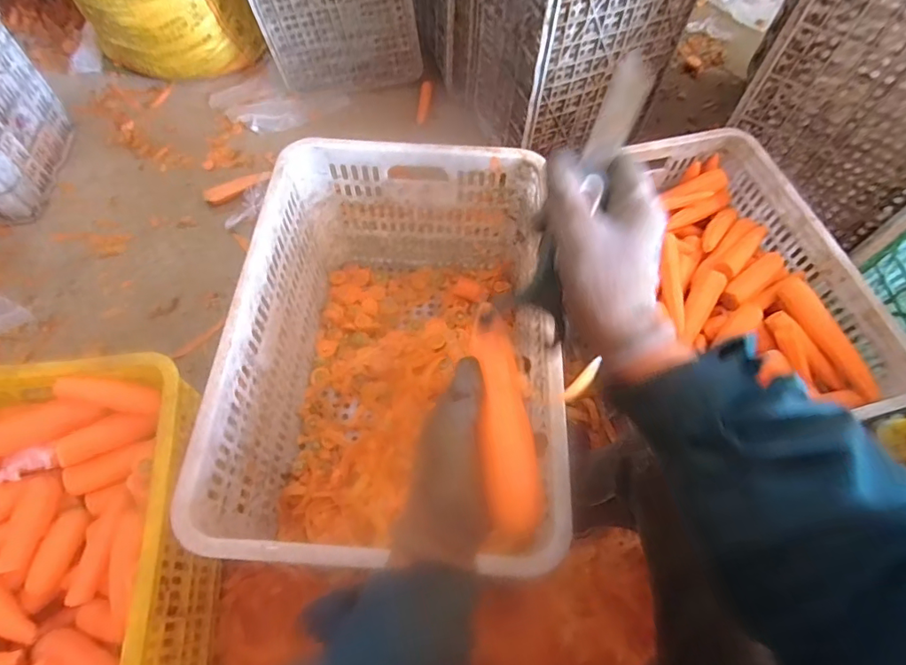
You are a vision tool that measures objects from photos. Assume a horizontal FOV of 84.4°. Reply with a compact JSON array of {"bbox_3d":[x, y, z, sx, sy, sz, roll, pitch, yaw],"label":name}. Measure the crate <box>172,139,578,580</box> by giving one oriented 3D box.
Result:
[{"bbox_3d":[-0.081,0.029,0.775,0.403,0.317,0.590,1,62,0],"label":"crate"}]

